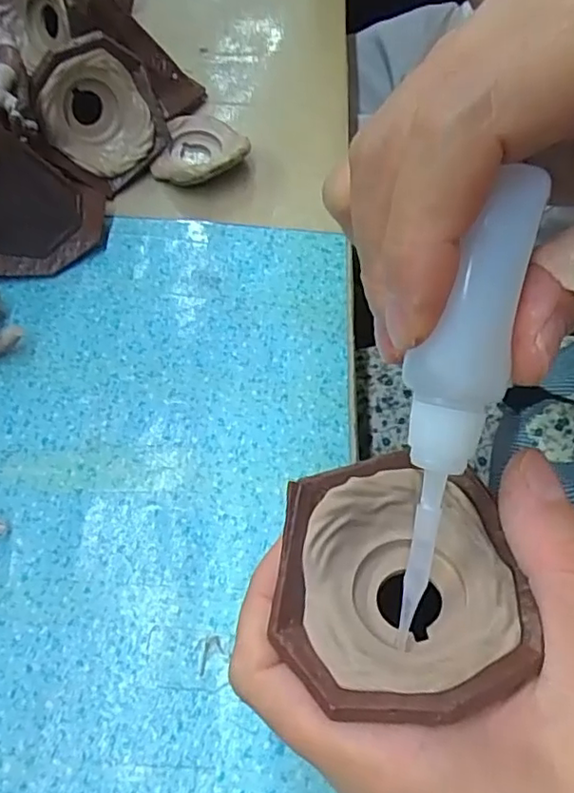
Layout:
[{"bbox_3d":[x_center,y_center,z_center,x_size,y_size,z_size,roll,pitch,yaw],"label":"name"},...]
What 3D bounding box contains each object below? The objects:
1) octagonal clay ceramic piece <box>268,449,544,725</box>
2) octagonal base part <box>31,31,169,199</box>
[{"bbox_3d":[0.028,0.045,0.150,0.058,0.013,0.058,6,62,0],"label":"octagonal clay ceramic piece"},{"bbox_3d":[-0.089,-0.137,0.295,0.056,0.061,0.012,-44,38,-10],"label":"octagonal base part"}]

